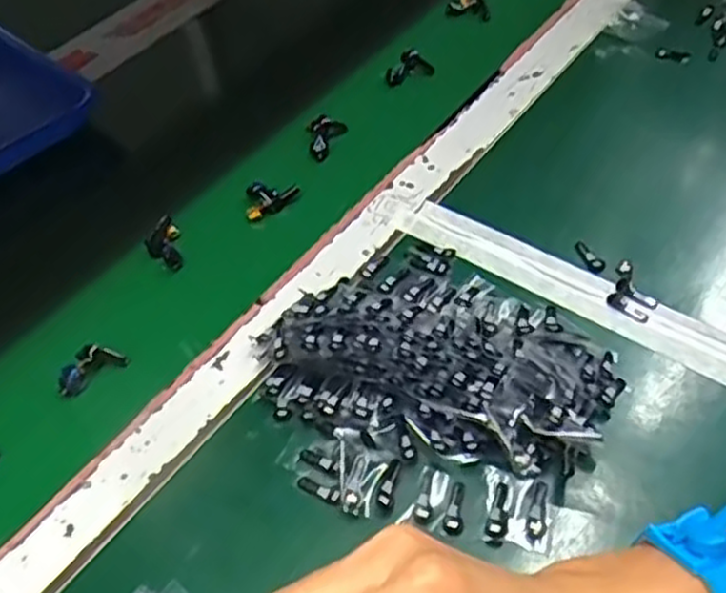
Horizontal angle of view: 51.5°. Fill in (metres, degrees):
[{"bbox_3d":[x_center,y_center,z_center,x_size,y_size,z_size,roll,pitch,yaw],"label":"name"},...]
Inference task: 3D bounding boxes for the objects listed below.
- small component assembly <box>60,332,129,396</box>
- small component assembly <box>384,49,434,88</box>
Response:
[{"bbox_3d":[-0.170,0.043,0.466,0.041,0.019,0.016,-38,56,-24],"label":"small component assembly"},{"bbox_3d":[0.040,-0.197,0.647,0.041,0.027,0.021,-3,49,4],"label":"small component assembly"}]

